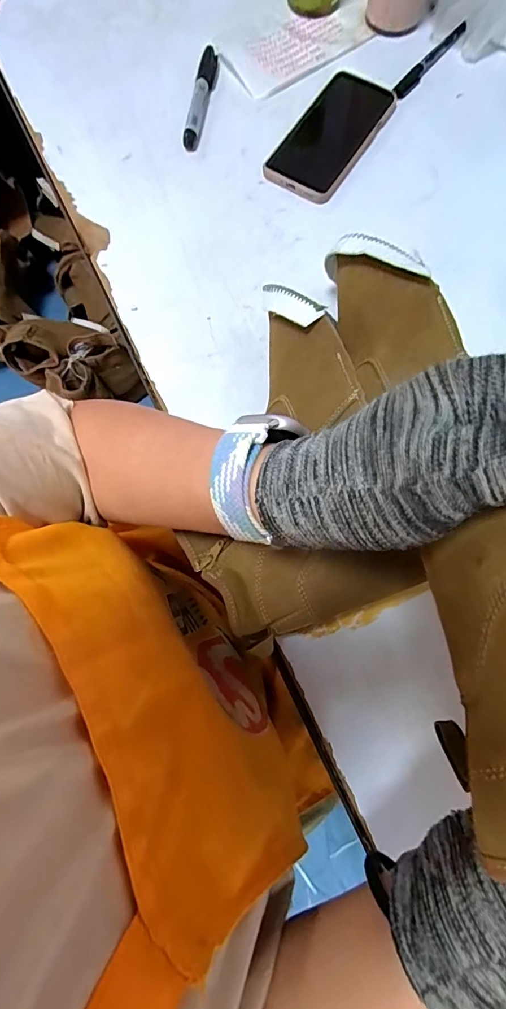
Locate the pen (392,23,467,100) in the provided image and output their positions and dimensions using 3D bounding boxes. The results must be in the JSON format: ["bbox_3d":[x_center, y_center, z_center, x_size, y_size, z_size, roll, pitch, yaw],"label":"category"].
[{"bbox_3d":[0.204,-0.514,0.512,0.017,0.008,0.142,36,78,10],"label":"pen"}]

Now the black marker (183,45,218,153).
[{"bbox_3d":[-0.057,-0.456,0.492,0.019,0.016,0.144,7,75,3],"label":"black marker"}]

